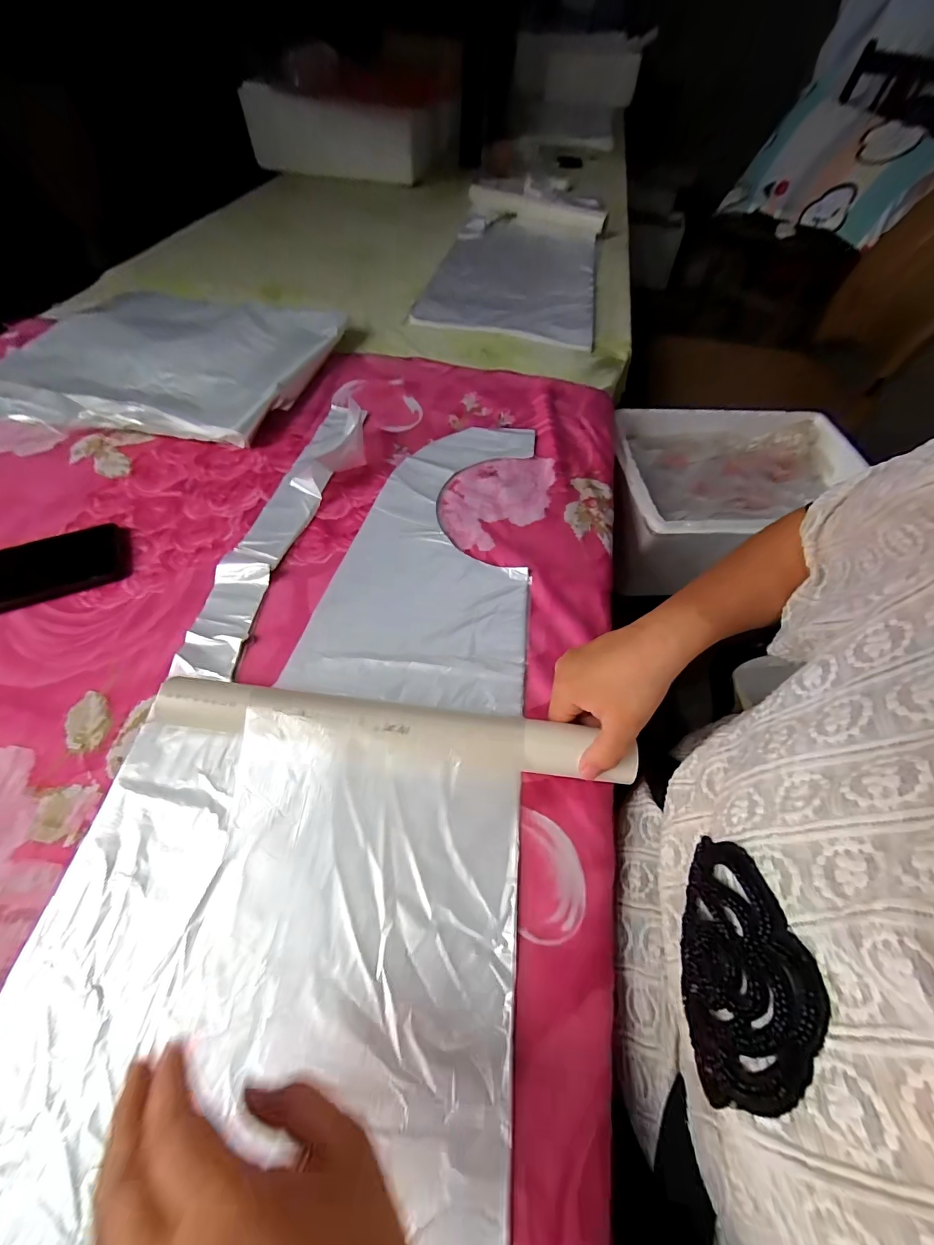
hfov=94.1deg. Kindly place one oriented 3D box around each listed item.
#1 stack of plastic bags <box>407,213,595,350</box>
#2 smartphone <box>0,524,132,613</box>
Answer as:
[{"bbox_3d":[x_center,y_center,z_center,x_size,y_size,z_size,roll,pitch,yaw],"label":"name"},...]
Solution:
[{"bbox_3d":[0.102,-0.711,0.878,0.308,0.020,0.629,8,56,4],"label":"stack of plastic bags"},{"bbox_3d":[-0.429,-0.051,0.430,0.163,0.012,0.079,-22,62,-16],"label":"smartphone"}]

